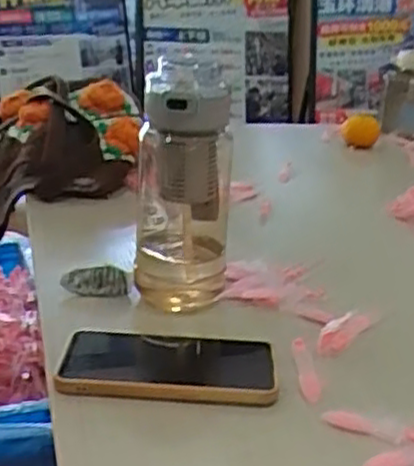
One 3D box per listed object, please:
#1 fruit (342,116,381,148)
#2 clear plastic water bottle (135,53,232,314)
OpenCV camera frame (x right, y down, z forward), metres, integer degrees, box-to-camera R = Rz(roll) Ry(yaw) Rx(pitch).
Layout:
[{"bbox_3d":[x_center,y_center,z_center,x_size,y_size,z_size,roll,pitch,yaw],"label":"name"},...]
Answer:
[{"bbox_3d":[0.261,-0.173,1.255,0.060,0.050,0.053,8,23,14],"label":"fruit"},{"bbox_3d":[-0.020,-0.046,0.635,0.078,0.204,0.090,2,22,-1],"label":"clear plastic water bottle"}]

